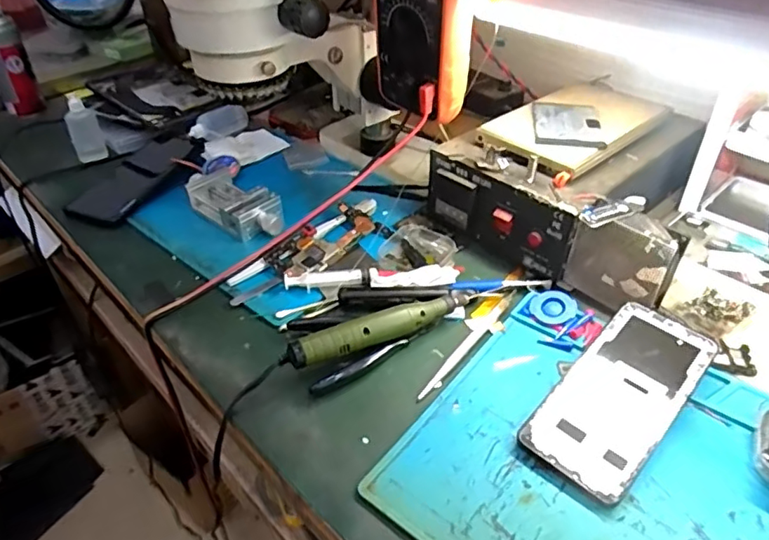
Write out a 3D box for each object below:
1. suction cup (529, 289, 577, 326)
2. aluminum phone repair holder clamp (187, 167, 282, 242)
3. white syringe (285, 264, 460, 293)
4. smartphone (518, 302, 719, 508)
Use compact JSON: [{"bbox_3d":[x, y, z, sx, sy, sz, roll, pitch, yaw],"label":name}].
[{"bbox_3d":[0.146,0.033,0.484,0.037,0.014,0.034,-1,39,1],"label":"suction cup"},{"bbox_3d":[-0.162,-0.073,0.611,0.135,0.030,0.058,30,48,33],"label":"aluminum phone repair holder clamp"},{"bbox_3d":[-0.012,0.007,0.512,0.157,0.019,0.025,0,39,2],"label":"white syringe"},{"bbox_3d":[0.172,0.087,0.403,0.074,0.005,0.161,33,58,32],"label":"smartphone"}]

